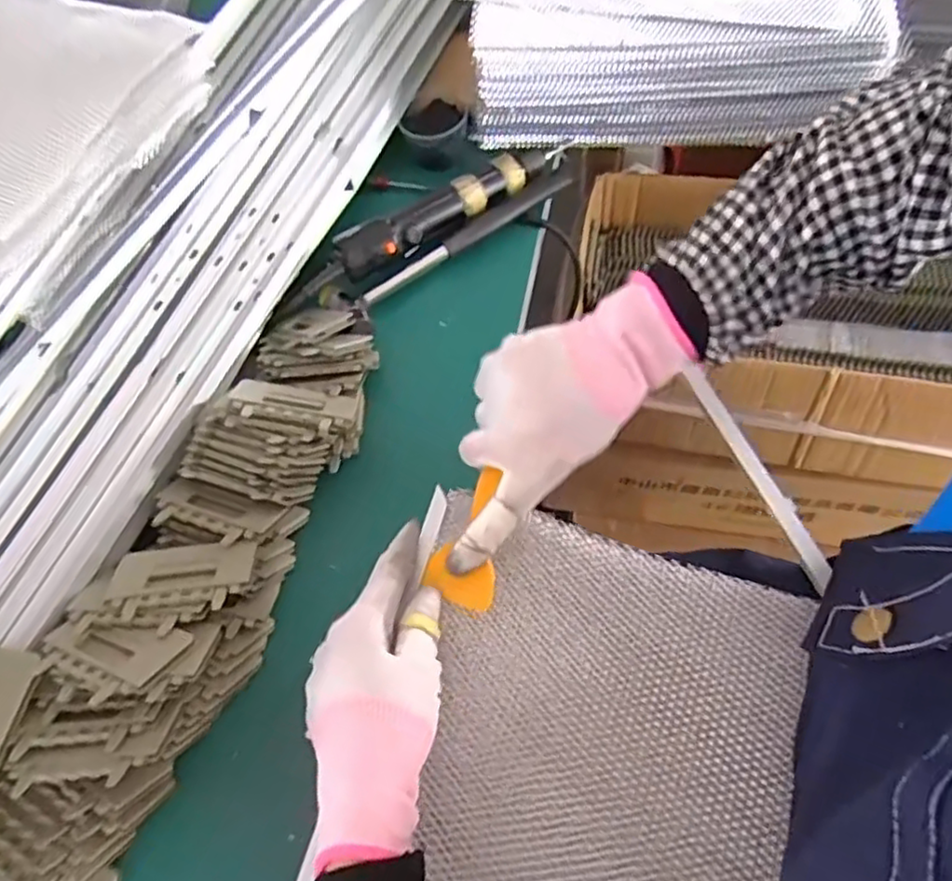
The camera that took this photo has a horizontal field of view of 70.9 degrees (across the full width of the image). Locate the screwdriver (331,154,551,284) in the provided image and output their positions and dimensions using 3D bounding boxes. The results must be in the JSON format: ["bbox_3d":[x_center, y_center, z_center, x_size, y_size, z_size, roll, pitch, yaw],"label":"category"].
[{"bbox_3d":[-0.025,-0.201,0.578,0.213,0.029,0.035,-32,62,-15],"label":"screwdriver"}]

